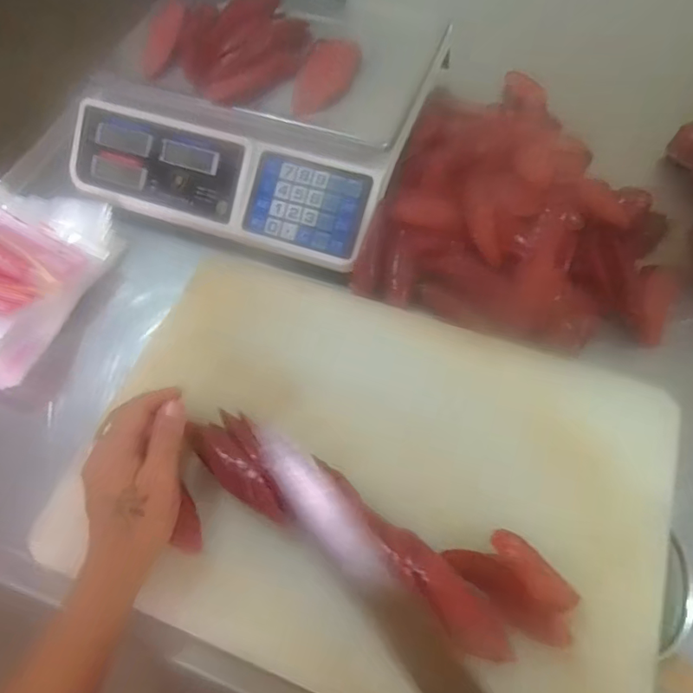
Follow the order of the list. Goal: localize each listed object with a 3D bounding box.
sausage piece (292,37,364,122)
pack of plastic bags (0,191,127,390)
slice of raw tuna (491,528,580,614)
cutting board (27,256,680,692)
[{"bbox_3d":[-0.019,-0.266,0.504,0.047,0.018,0.102,18,66,11],"label":"sausage piece"},{"bbox_3d":[-0.338,-0.080,0.495,0.170,0.065,0.210,23,67,13],"label":"pack of plastic bags"},{"bbox_3d":[0.124,0.153,0.346,0.027,0.009,0.062,-19,52,-37],"label":"slice of raw tuna"},{"bbox_3d":[0.018,0.088,0.386,0.436,0.029,0.296,18,66,11],"label":"cutting board"}]

